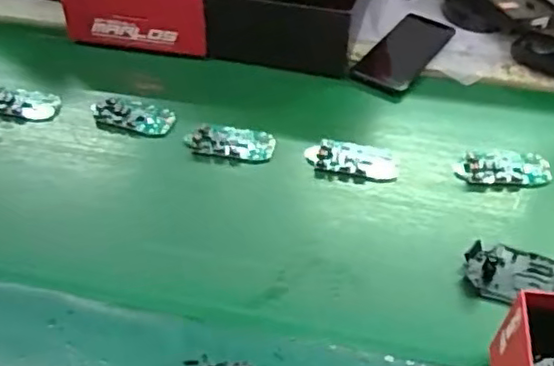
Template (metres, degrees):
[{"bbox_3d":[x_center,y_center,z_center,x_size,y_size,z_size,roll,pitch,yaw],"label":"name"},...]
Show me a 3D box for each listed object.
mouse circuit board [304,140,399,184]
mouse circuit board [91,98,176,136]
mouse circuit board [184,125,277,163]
[{"bbox_3d":[0.082,-0.024,0.676,0.098,0.009,0.057,5,46,4],"label":"mouse circuit board"},{"bbox_3d":[-0.168,-0.079,0.719,0.097,0.012,0.042,7,46,6],"label":"mouse circuit board"},{"bbox_3d":[-0.052,-0.045,0.690,0.097,0.012,0.043,7,46,6],"label":"mouse circuit board"}]

